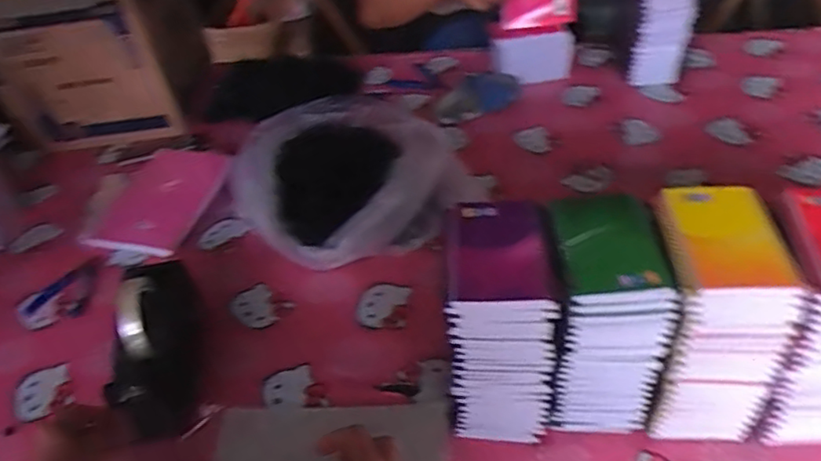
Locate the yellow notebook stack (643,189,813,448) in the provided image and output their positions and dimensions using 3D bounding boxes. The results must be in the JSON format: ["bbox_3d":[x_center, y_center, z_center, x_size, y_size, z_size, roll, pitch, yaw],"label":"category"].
[{"bbox_3d":[0.287,0.090,0.616,0.101,0.232,0.132,-1,41,8],"label":"yellow notebook stack"}]

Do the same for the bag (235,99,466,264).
[{"bbox_3d":[-0.102,-0.090,0.959,0.293,0.116,0.325,-28,44,-22],"label":"bag"}]

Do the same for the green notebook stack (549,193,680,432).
[{"bbox_3d":[0.188,0.094,0.626,0.100,0.228,0.124,-2,41,6],"label":"green notebook stack"}]

